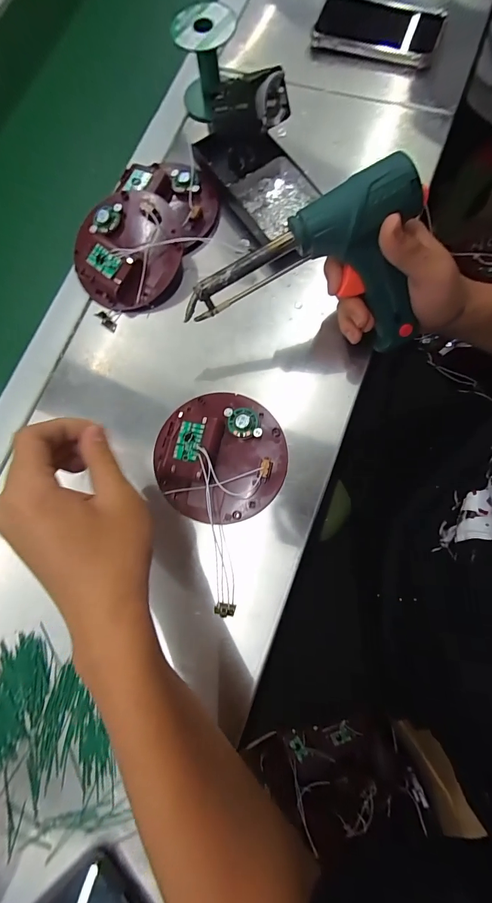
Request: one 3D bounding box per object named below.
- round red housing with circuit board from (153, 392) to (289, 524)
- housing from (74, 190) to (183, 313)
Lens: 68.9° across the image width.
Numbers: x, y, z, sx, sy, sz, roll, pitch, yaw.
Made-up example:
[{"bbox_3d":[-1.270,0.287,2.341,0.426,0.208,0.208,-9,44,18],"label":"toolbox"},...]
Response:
[{"bbox_3d":[-0.023,0.003,0.324,0.116,0.028,0.117,-1,77,4],"label":"round red housing with circuit board"},{"bbox_3d":[-0.123,-0.213,0.374,0.110,0.032,0.119,-1,77,4],"label":"housing"}]

